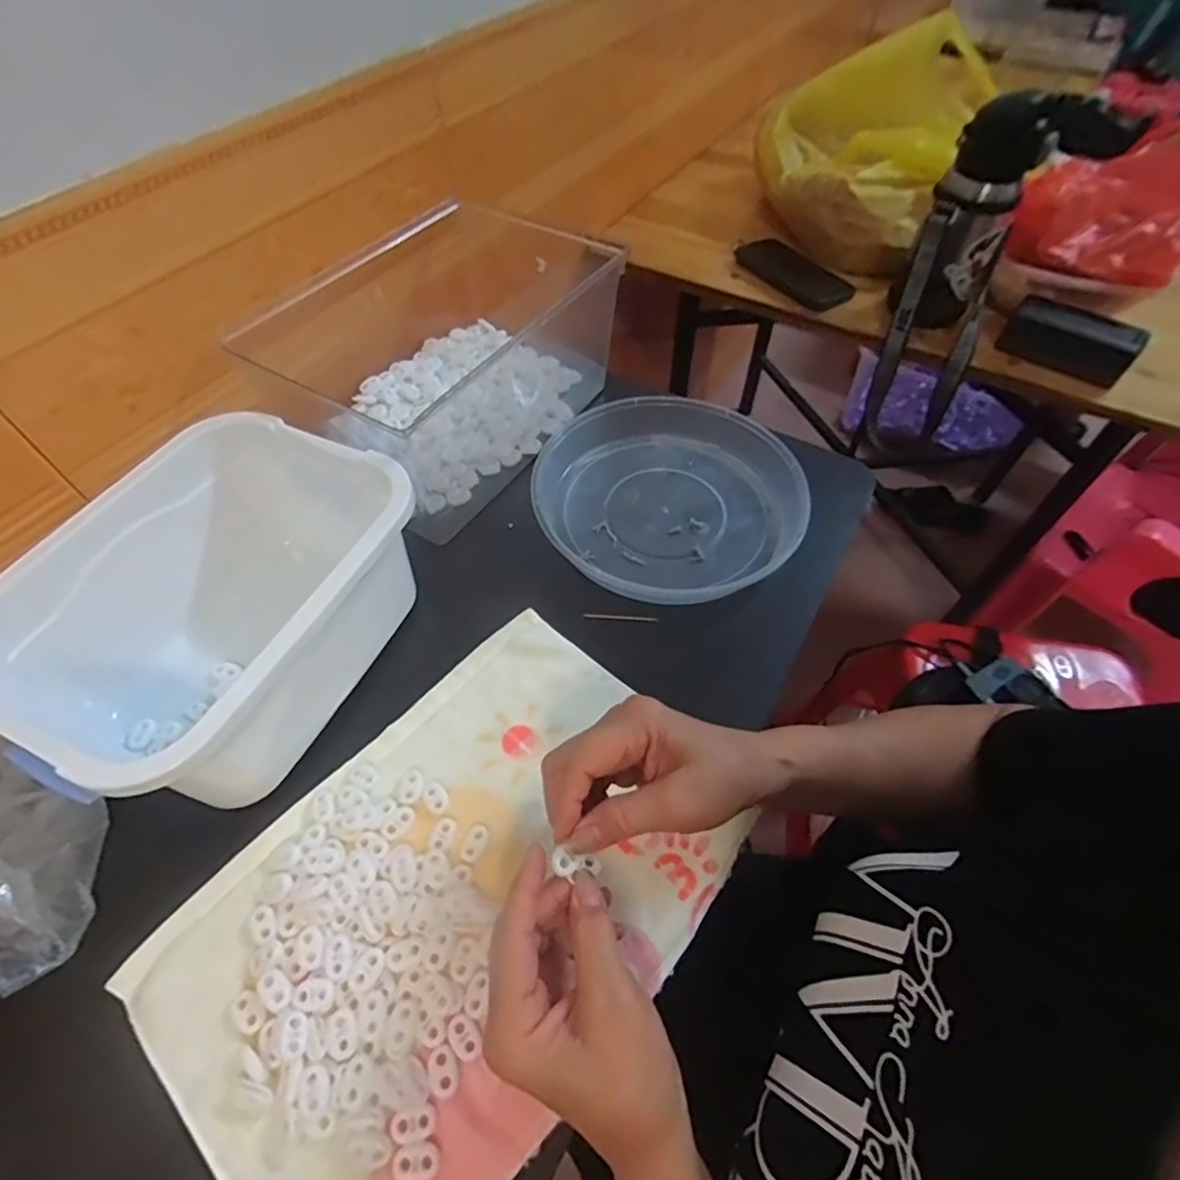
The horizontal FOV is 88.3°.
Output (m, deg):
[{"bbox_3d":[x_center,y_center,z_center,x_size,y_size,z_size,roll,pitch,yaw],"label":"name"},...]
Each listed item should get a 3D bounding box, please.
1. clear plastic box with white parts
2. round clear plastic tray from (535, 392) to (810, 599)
[{"bbox_3d":[-0.131,-0.224,0.584,0.211,0.123,0.294,29,60,18],"label":"clear plastic box with white parts"},{"bbox_3d":[0.068,-0.089,0.545,0.229,0.037,0.212,0,55,0],"label":"round clear plastic tray"}]

